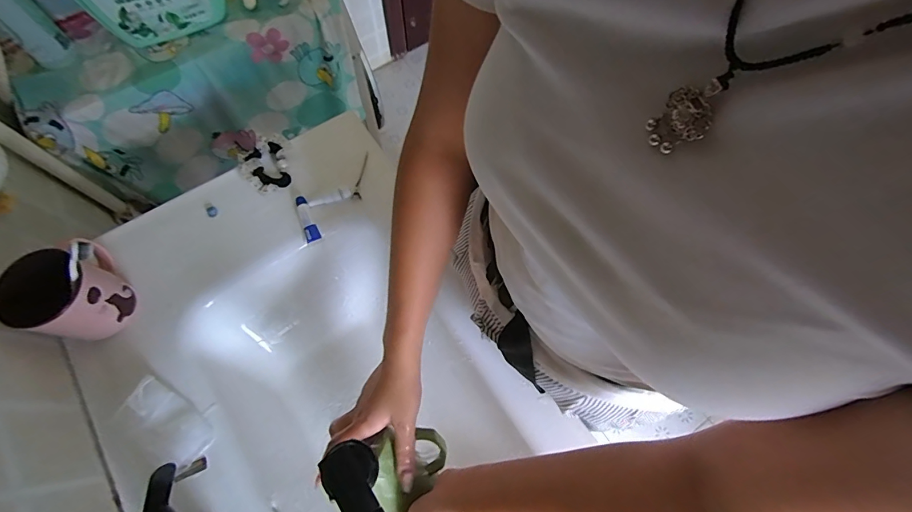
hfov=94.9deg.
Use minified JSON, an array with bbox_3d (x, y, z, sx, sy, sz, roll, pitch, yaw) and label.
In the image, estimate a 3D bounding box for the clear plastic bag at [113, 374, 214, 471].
[{"bbox_3d":[-0.341,0.198,0.489,0.109,0.022,0.063,36,73,12],"label":"clear plastic bag"}]

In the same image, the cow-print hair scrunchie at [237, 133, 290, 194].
[{"bbox_3d":[-0.277,-0.135,0.609,0.067,0.013,0.086,-16,82,-14],"label":"cow-print hair scrunchie"}]

